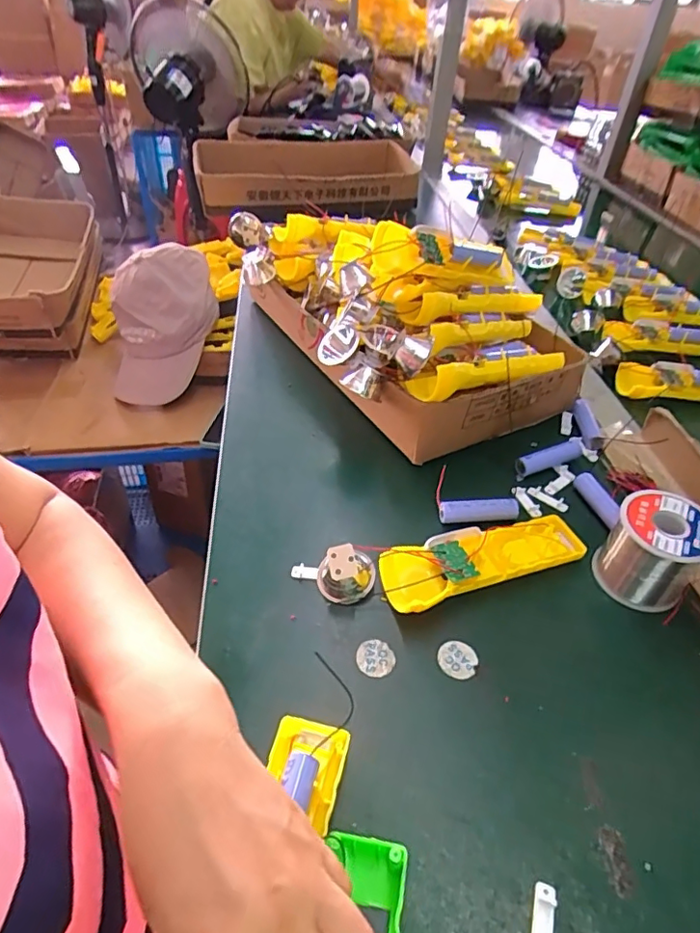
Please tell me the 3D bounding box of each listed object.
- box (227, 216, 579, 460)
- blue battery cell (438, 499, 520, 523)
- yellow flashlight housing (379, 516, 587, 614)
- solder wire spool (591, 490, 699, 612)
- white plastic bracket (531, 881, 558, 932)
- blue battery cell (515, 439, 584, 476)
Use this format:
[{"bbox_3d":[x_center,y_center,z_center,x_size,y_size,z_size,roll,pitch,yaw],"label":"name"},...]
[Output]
[{"bbox_3d":[0.035,-0.202,0.631,0.240,0.179,0.434,-21,47,-22],"label":"box"},{"bbox_3d":[0.112,0.040,0.463,0.068,0.018,0.018,-4,43,-5],"label":"blue battery cell"},{"bbox_3d":[0.105,0.073,0.419,0.161,0.029,0.047,-13,44,-15],"label":"yellow flashlight housing"},{"bbox_3d":[0.229,0.063,0.410,0.064,0.065,0.059,1,42,0],"label":"solder wire spool"},{"bbox_3d":[0.096,0.229,0.268,0.011,0.006,0.037,15,44,15],"label":"white plastic bracket"},{"bbox_3d":[0.198,-0.011,0.525,0.083,0.021,0.018,-19,46,-21],"label":"blue battery cell"}]

